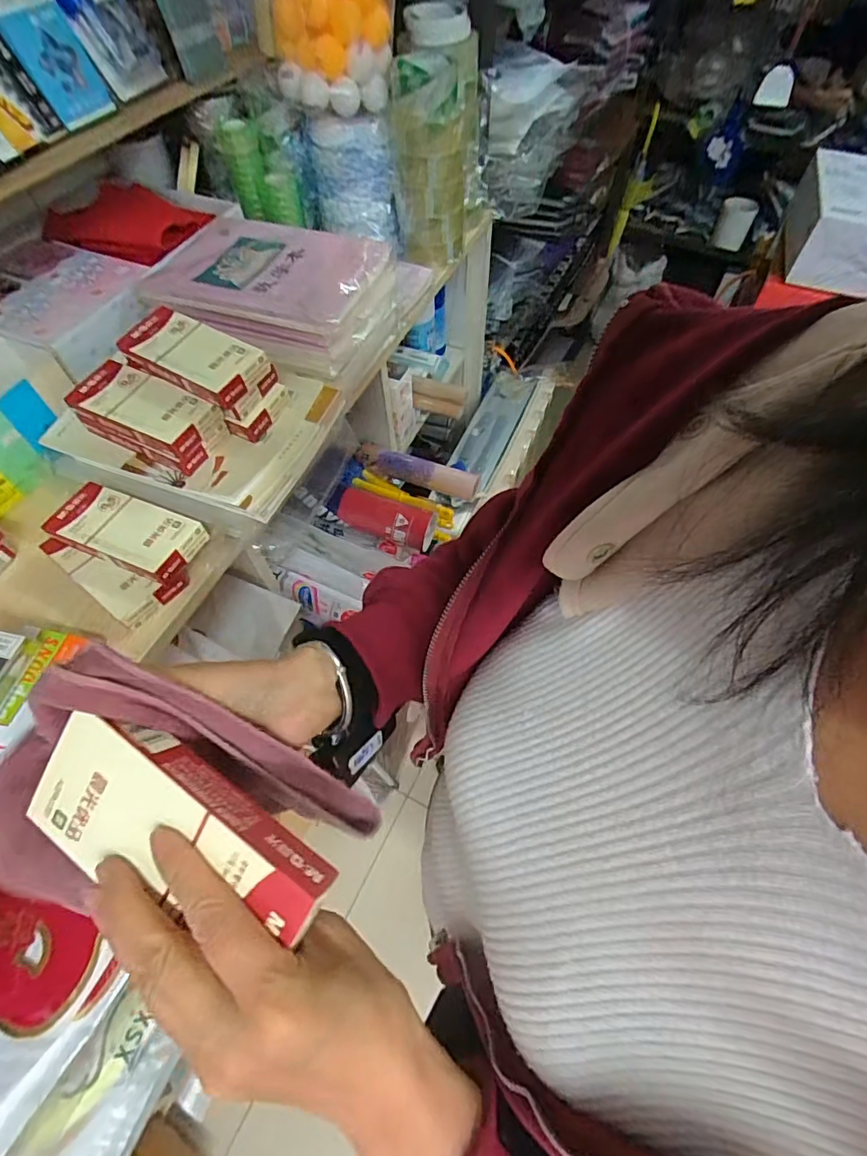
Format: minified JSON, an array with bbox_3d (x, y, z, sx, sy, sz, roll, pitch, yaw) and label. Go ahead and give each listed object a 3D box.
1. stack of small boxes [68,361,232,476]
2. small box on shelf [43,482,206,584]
[{"bbox_3d":[-0.299,-0.170,0.538,0.158,0.044,0.073,23,62,14],"label":"stack of small boxes"},{"bbox_3d":[-0.312,-0.049,0.517,0.155,0.023,0.069,20,61,12],"label":"small box on shelf"}]

